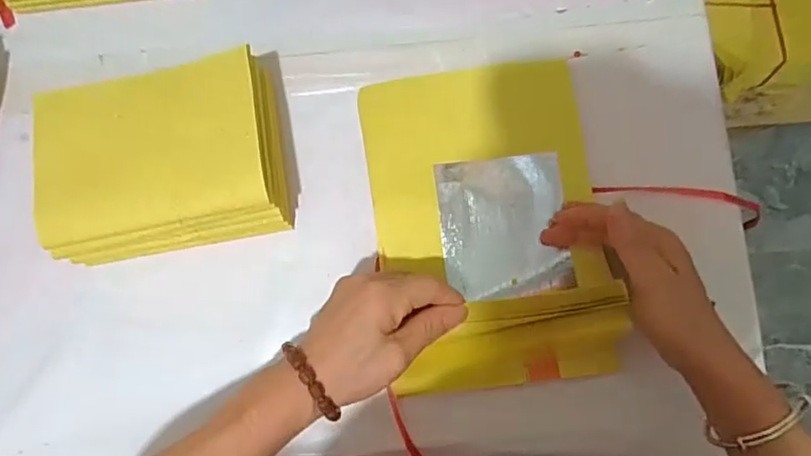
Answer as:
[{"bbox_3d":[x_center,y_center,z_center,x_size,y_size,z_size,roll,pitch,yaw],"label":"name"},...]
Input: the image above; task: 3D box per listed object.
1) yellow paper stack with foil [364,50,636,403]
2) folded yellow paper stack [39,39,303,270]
[{"bbox_3d":[0.059,-0.006,0.417,0.154,0.014,0.225,-10,82,1],"label":"yellow paper stack with foil"},{"bbox_3d":[-0.171,-0.045,0.414,0.168,0.075,0.118,-12,82,0],"label":"folded yellow paper stack"}]

